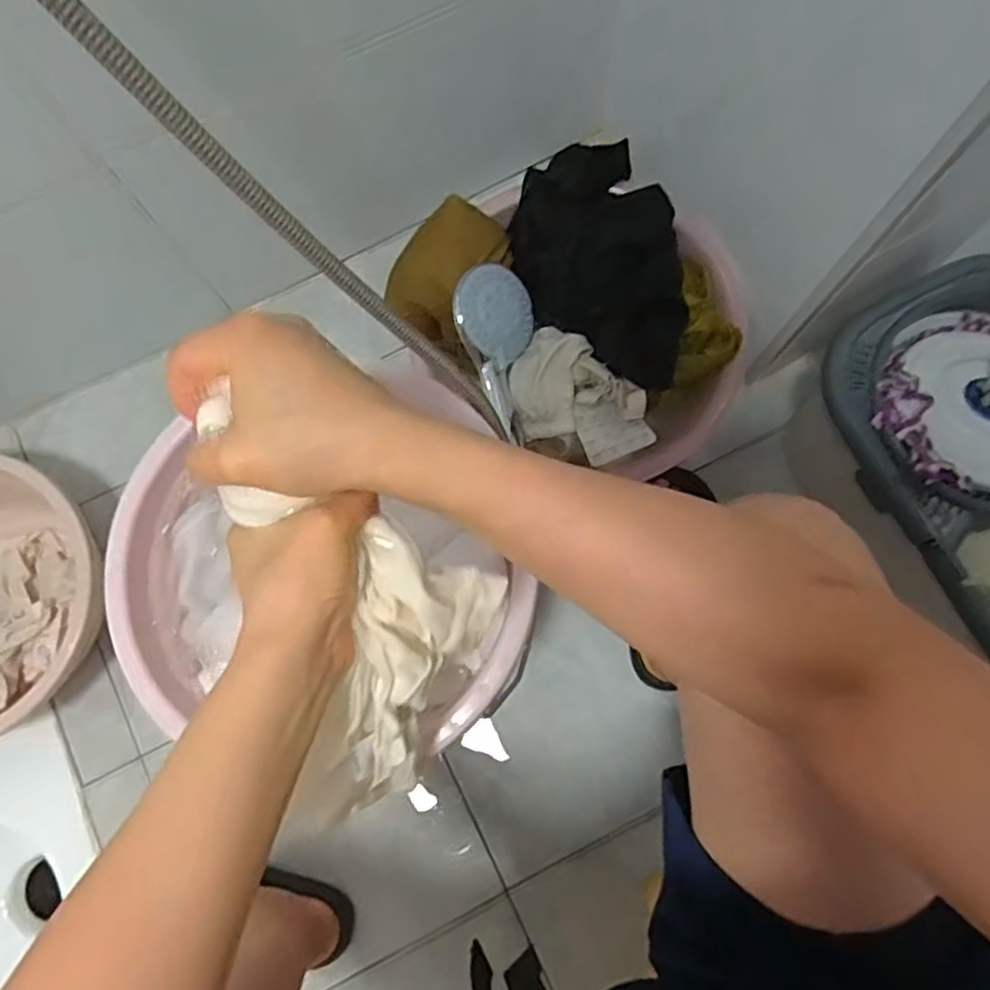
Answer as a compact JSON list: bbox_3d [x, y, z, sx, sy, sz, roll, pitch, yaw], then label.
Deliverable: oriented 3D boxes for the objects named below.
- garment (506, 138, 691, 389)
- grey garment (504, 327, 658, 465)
[{"bbox_3d":[0.103,-0.248,0.725,0.162,0.075,0.288,-7,78,0],"label":"garment"},{"bbox_3d":[0.081,-0.092,0.707,0.152,0.051,0.103,42,82,9],"label":"grey garment"}]

